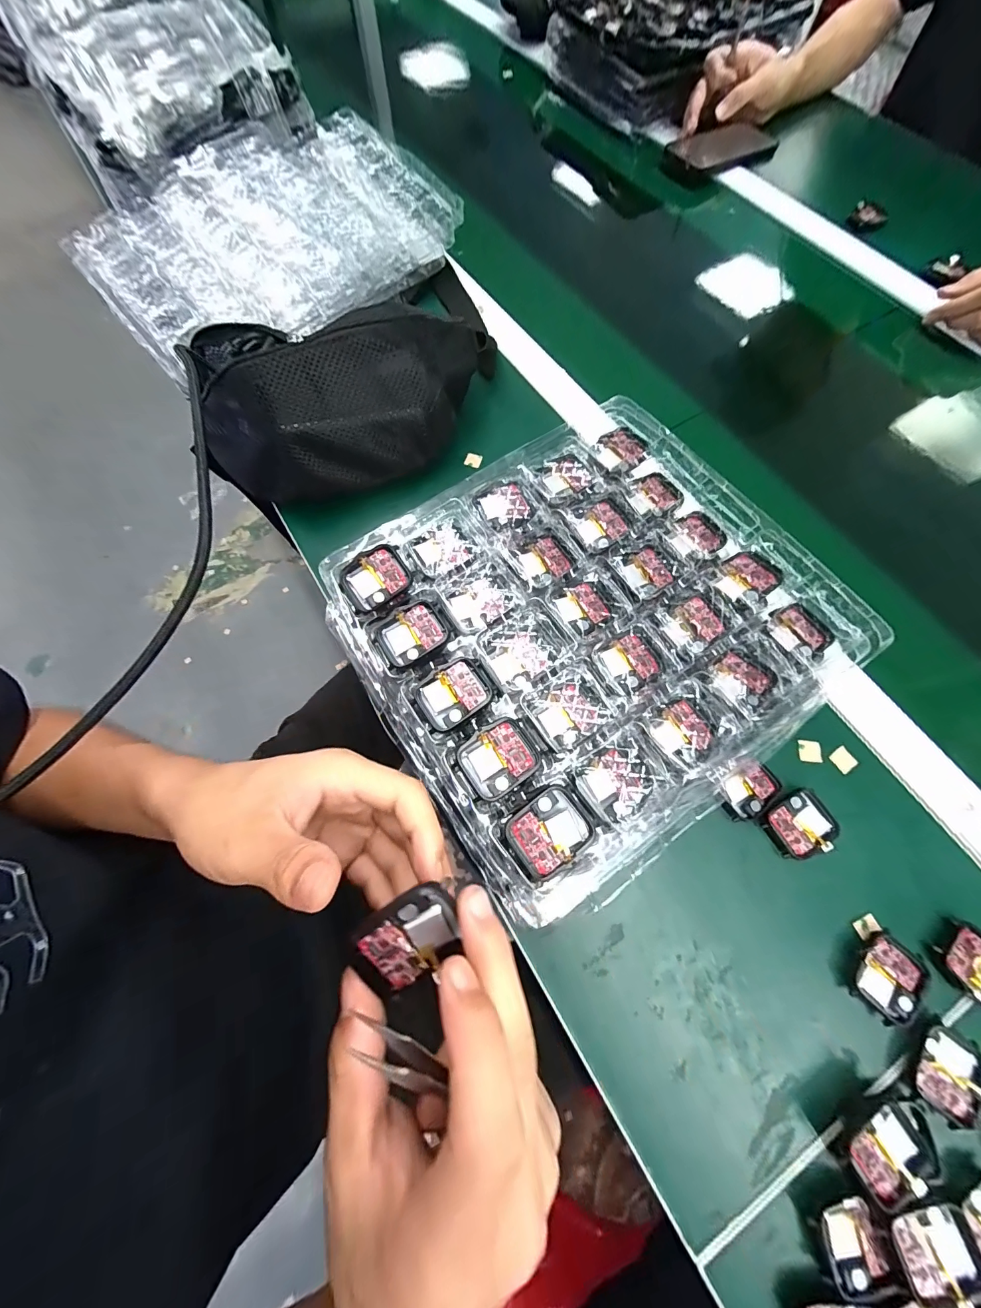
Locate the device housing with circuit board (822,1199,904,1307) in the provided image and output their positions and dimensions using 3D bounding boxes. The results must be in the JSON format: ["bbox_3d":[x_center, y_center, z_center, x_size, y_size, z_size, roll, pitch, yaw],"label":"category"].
[{"bbox_3d":[0.199,0.322,0.225,0.033,0.009,0.037,-5,71,-1],"label":"device housing with circuit board"}]

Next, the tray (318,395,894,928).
[{"bbox_3d":[0.064,-0.027,0.287,0.293,0.035,0.266,-34,74,-10],"label":"tray"}]

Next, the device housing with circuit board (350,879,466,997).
[{"bbox_3d":[-0.032,0.113,0.163,0.040,0.004,0.035,-27,103,-10],"label":"device housing with circuit board"}]

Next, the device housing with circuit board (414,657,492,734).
[{"bbox_3d":[-0.023,0.026,0.259,0.043,0.009,0.036,-32,73,-10],"label":"device housing with circuit board"}]

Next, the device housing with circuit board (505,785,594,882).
[{"bbox_3d":[0.033,0.098,0.228,0.043,0.006,0.036,-33,73,-10],"label":"device housing with circuit board"}]

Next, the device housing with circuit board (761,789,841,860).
[{"bbox_3d":[0.220,0.123,0.296,0.044,0.014,0.037,-28,73,-8],"label":"device housing with circuit board"}]

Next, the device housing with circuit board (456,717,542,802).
[{"bbox_3d":[0.005,0.061,0.243,0.042,0.007,0.037,-31,73,-9],"label":"device housing with circuit board"}]

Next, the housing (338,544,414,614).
[{"bbox_3d":[-0.079,-0.051,0.284,0.046,0.005,0.036,-33,89,-1],"label":"housing"}]

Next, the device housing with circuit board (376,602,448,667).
[{"bbox_3d":[-0.052,-0.013,0.276,0.043,0.008,0.035,-34,74,-10],"label":"device housing with circuit board"}]

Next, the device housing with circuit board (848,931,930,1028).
[{"bbox_3d":[0.255,0.206,0.265,0.039,0.011,0.047,41,76,14],"label":"device housing with circuit board"}]

